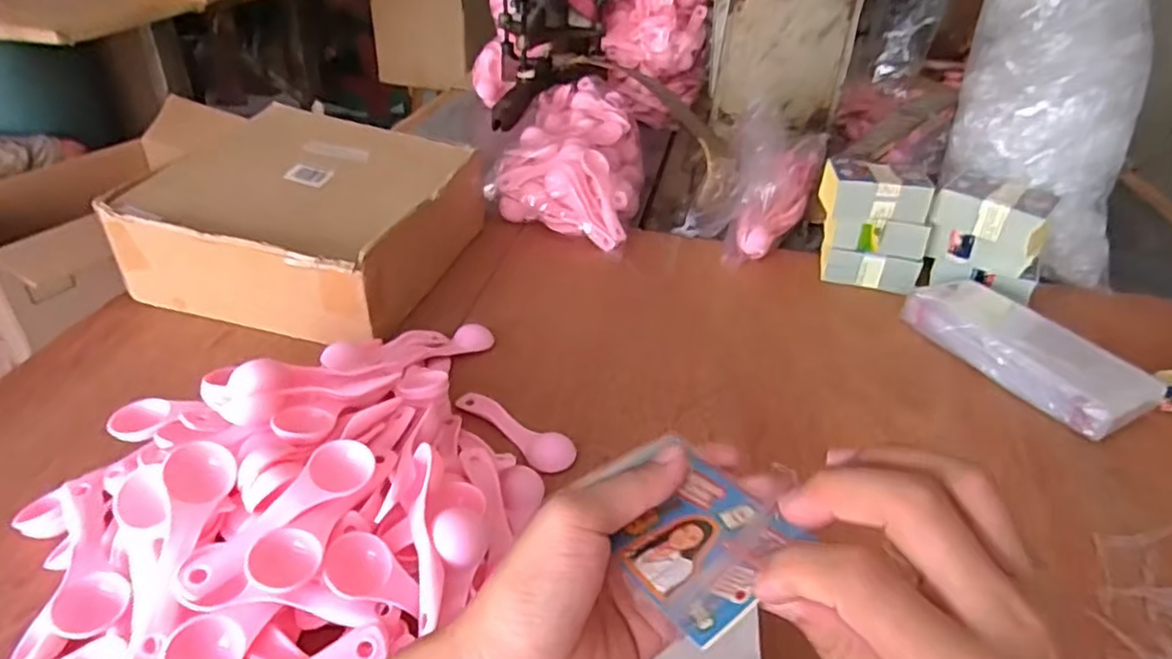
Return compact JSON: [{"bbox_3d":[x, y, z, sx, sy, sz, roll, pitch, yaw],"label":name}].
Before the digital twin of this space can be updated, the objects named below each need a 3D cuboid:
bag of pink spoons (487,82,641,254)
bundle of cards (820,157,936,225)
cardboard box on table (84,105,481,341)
[{"bbox_3d":[-0.012,-0.222,0.885,0.169,0.093,0.320,7,35,5],"label":"bag of pink spoons"},{"bbox_3d":[0.297,-0.142,0.700,0.101,0.044,0.059,8,36,7],"label":"bundle of cards"},{"bbox_3d":[-0.274,-0.110,0.684,0.268,0.109,0.268,10,35,9],"label":"cardboard box on table"}]

